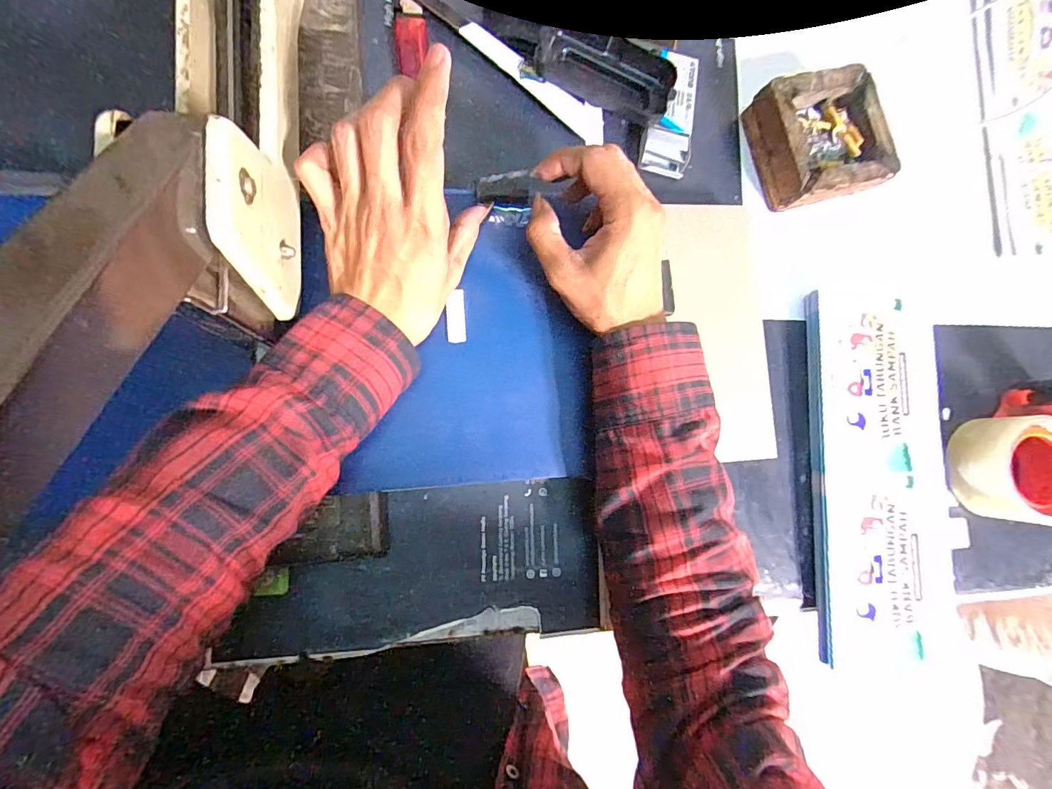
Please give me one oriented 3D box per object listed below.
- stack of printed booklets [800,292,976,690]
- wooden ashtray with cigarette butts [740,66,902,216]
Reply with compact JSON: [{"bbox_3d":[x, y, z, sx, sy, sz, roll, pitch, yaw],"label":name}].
[{"bbox_3d":[0.298,0.068,0.386,0.130,0.015,0.310,3,84,-10],"label":"stack of printed booklets"},{"bbox_3d":[0.244,-0.211,0.393,0.101,0.038,0.102,-17,88,-12],"label":"wooden ashtray with cigarette butts"}]

